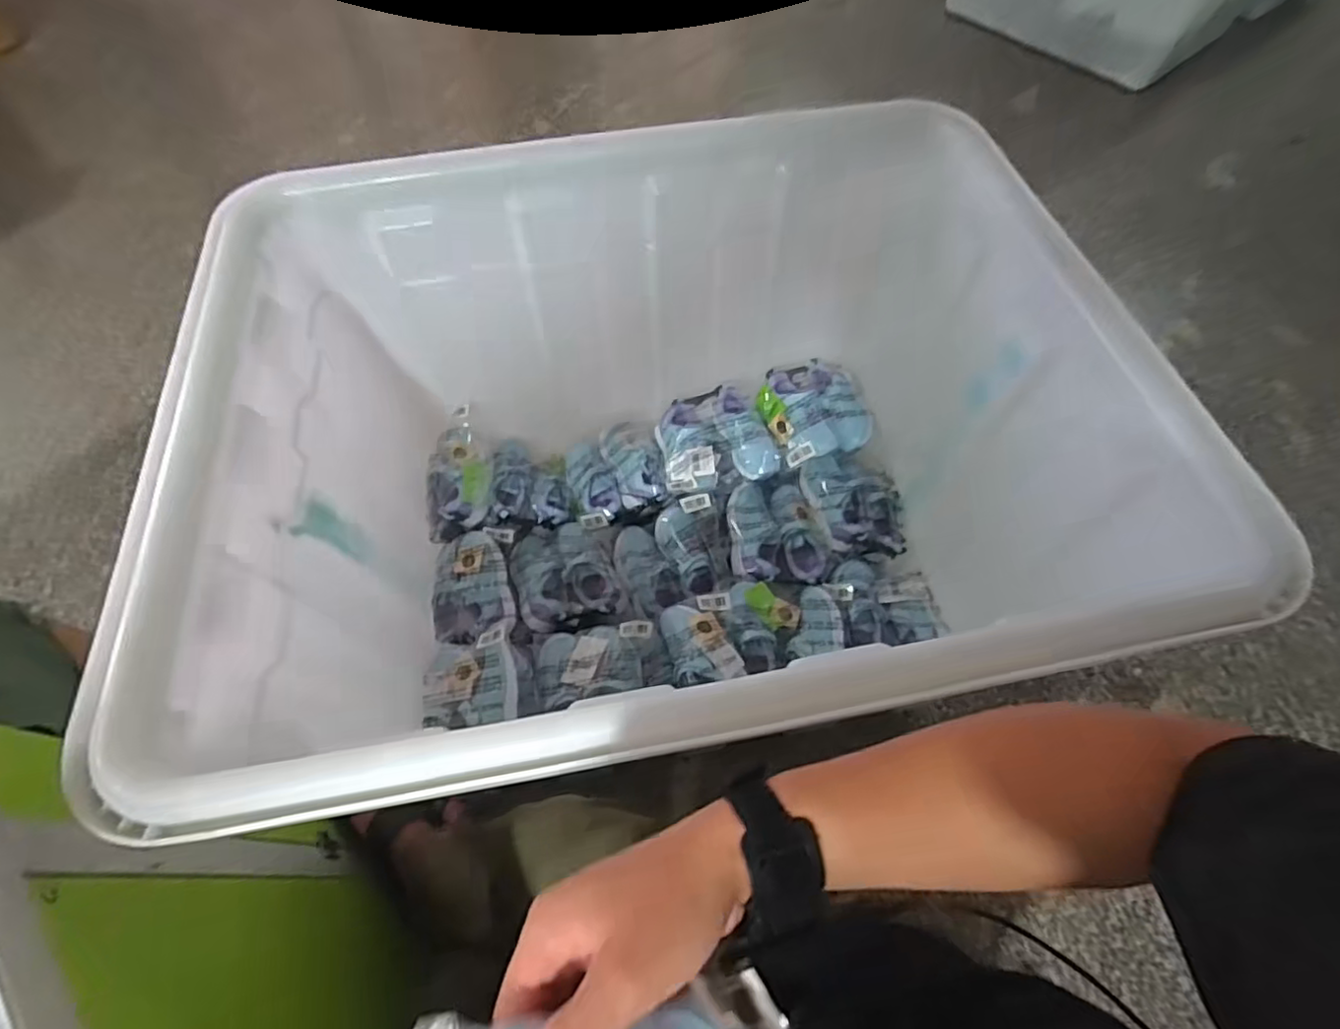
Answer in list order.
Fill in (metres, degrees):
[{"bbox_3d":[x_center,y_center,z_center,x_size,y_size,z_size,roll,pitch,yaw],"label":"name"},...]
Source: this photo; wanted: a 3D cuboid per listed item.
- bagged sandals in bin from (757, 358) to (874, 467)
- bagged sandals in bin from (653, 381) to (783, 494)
[{"bbox_3d":[0.249,-0.184,1.094,0.164,0.058,0.178,-17,62,-10],"label":"bagged sandals in bin"},{"bbox_3d":[0.075,-0.129,1.092,0.183,0.070,0.177,-13,61,-8],"label":"bagged sandals in bin"}]

